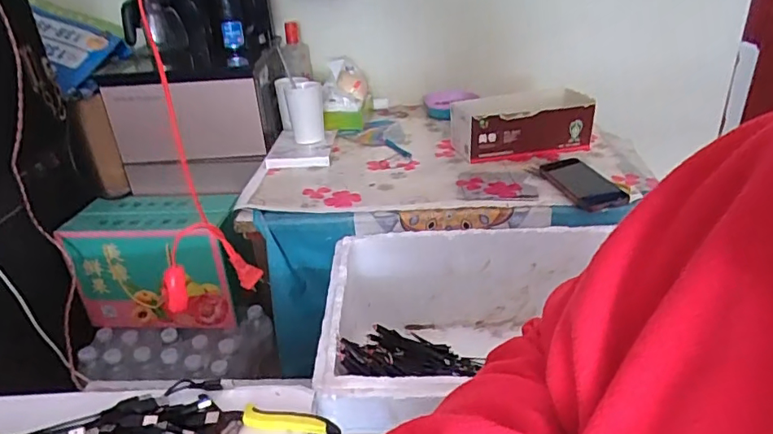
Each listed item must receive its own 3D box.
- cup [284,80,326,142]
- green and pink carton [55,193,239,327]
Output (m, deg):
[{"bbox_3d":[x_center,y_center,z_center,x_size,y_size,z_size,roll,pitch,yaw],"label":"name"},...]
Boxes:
[{"bbox_3d":[-0.171,-0.224,1.123,0.074,0.118,0.072,-3,28,1],"label":"cup"},{"bbox_3d":[-0.463,0.095,1.117,0.322,0.238,0.162,1,29,8],"label":"green and pink carton"}]

